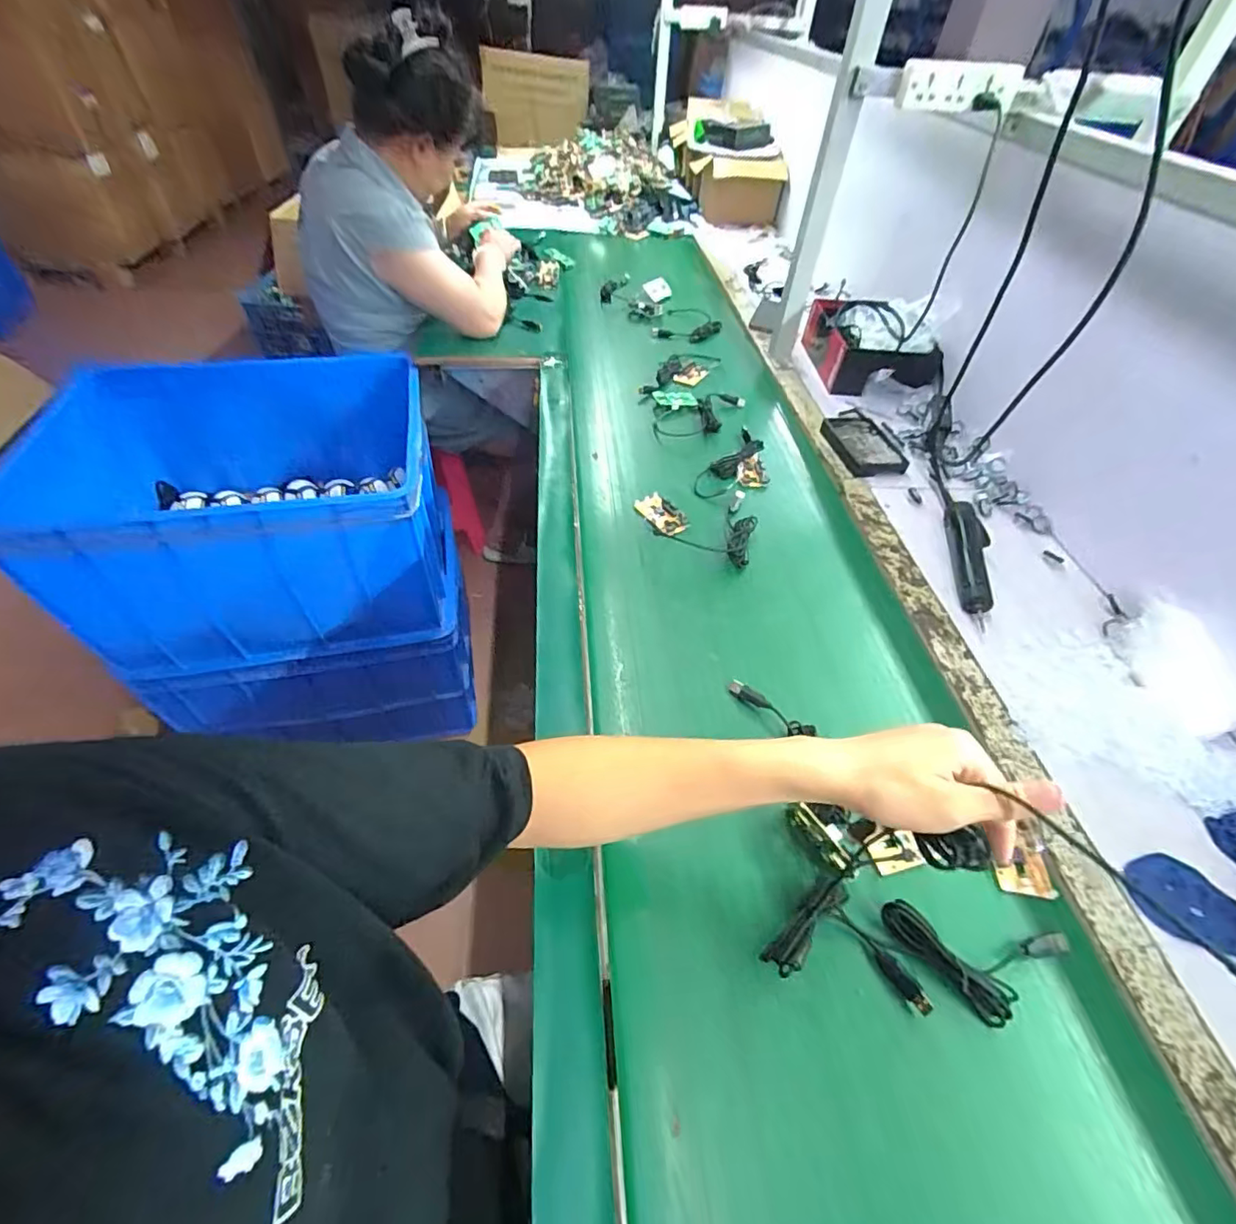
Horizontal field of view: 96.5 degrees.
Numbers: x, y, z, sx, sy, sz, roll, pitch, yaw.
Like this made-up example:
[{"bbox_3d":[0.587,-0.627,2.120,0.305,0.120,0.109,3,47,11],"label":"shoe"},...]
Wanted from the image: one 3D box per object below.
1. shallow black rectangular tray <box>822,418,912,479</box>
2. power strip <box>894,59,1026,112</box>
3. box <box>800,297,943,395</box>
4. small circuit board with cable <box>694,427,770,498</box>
[{"bbox_3d":[0.412,-0.279,0.926,0.096,0.021,0.143,-7,52,-10],"label":"shallow black rectangular tray"},{"bbox_3d":[0.515,-0.794,0.833,0.184,0.053,0.031,-9,52,-11],"label":"power strip"},{"bbox_3d":[0.498,-0.528,1.102,0.192,0.080,0.271,3,51,-1],"label":"box"},{"bbox_3d":[0.197,-0.229,0.867,0.092,0.015,0.196,30,55,19],"label":"small circuit board with cable"}]

